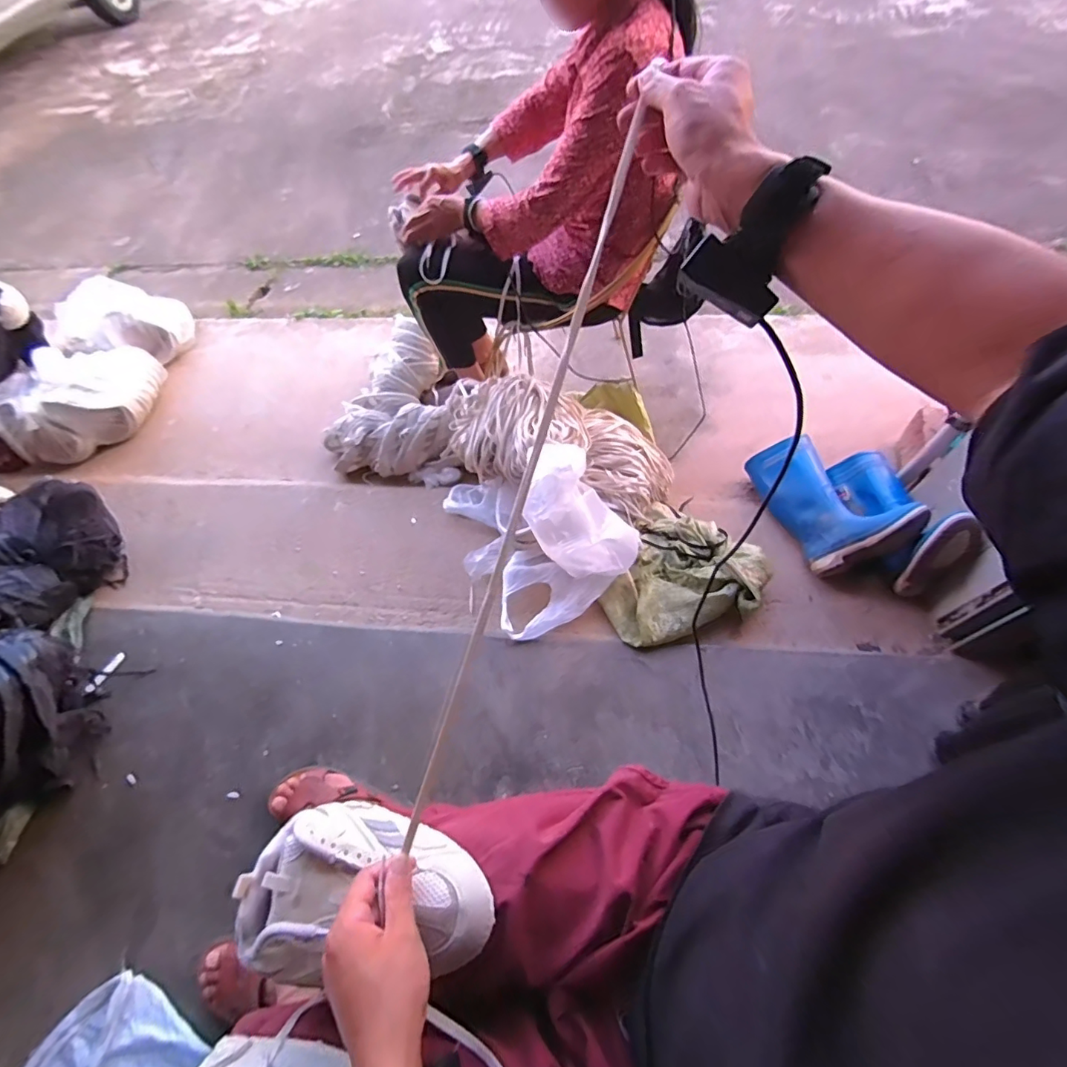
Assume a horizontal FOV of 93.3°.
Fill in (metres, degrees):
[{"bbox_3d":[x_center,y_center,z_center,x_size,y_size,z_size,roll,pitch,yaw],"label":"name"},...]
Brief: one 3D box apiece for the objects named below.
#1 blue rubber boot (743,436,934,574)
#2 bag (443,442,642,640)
[{"bbox_3d":[0.604,-0.072,1.079,0.099,0.209,0.369,20,29,-33],"label":"blue rubber boot"},{"bbox_3d":[-0.007,-0.060,1.054,0.323,0.269,0.422,-27,58,-15],"label":"bag"}]

